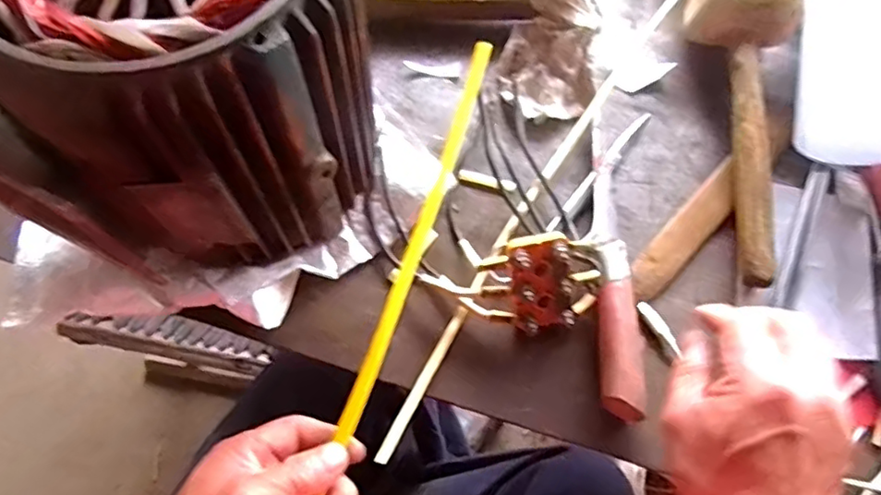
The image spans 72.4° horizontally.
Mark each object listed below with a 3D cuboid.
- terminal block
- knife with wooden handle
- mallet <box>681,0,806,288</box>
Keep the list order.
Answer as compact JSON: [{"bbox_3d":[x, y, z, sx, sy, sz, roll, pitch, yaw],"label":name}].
[{"bbox_3d":[0.068,0.026,0.394,0.040,0.017,0.058,-7,113,1],"label":"terminal block"},{"bbox_3d":[0.117,0.007,0.425,0.029,0.027,0.219,0,70,-3],"label":"knife with wooden handle"},{"bbox_3d":[0.229,-0.101,0.456,0.076,0.058,0.253,8,70,0],"label":"mallet"}]

